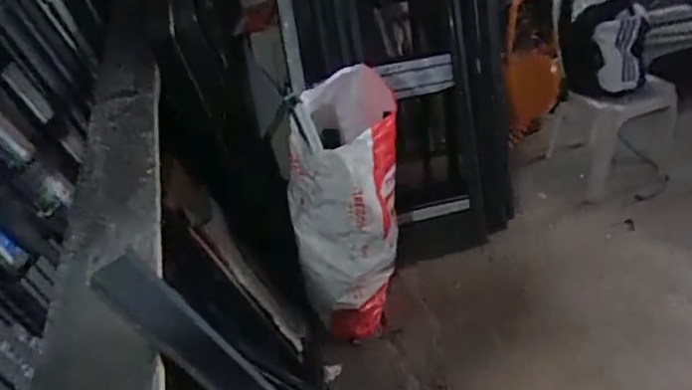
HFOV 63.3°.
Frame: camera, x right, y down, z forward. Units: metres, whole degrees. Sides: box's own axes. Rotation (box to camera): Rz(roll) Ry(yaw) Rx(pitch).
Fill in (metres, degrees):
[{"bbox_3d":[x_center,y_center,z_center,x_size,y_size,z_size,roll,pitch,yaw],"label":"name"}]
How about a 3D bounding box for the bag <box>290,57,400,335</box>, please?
[{"bbox_3d":[0.003,0.018,1.787,0.325,0.815,0.496,-6,34,0],"label":"bag"}]

